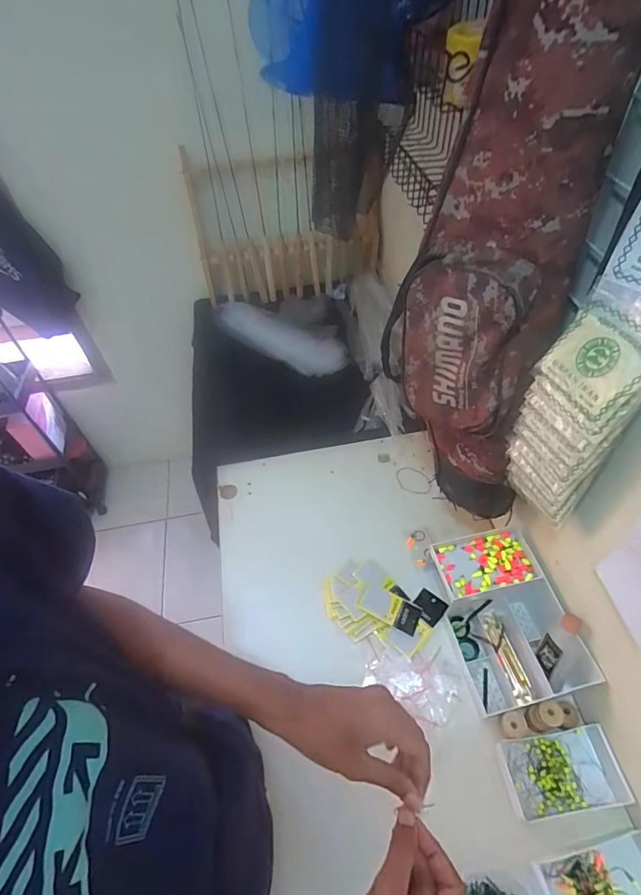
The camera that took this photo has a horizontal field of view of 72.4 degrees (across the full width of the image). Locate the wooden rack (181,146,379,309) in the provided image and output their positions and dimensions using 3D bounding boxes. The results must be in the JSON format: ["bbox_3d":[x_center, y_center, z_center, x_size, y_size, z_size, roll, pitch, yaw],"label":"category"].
[{"bbox_3d":[-0.085,-0.576,1.184,0.492,0.338,0.203,-7,52,-2],"label":"wooden rack"}]

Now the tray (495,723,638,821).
[{"bbox_3d":[0.314,0.422,0.572,0.148,0.027,0.086,-8,52,-3],"label":"tray"}]

